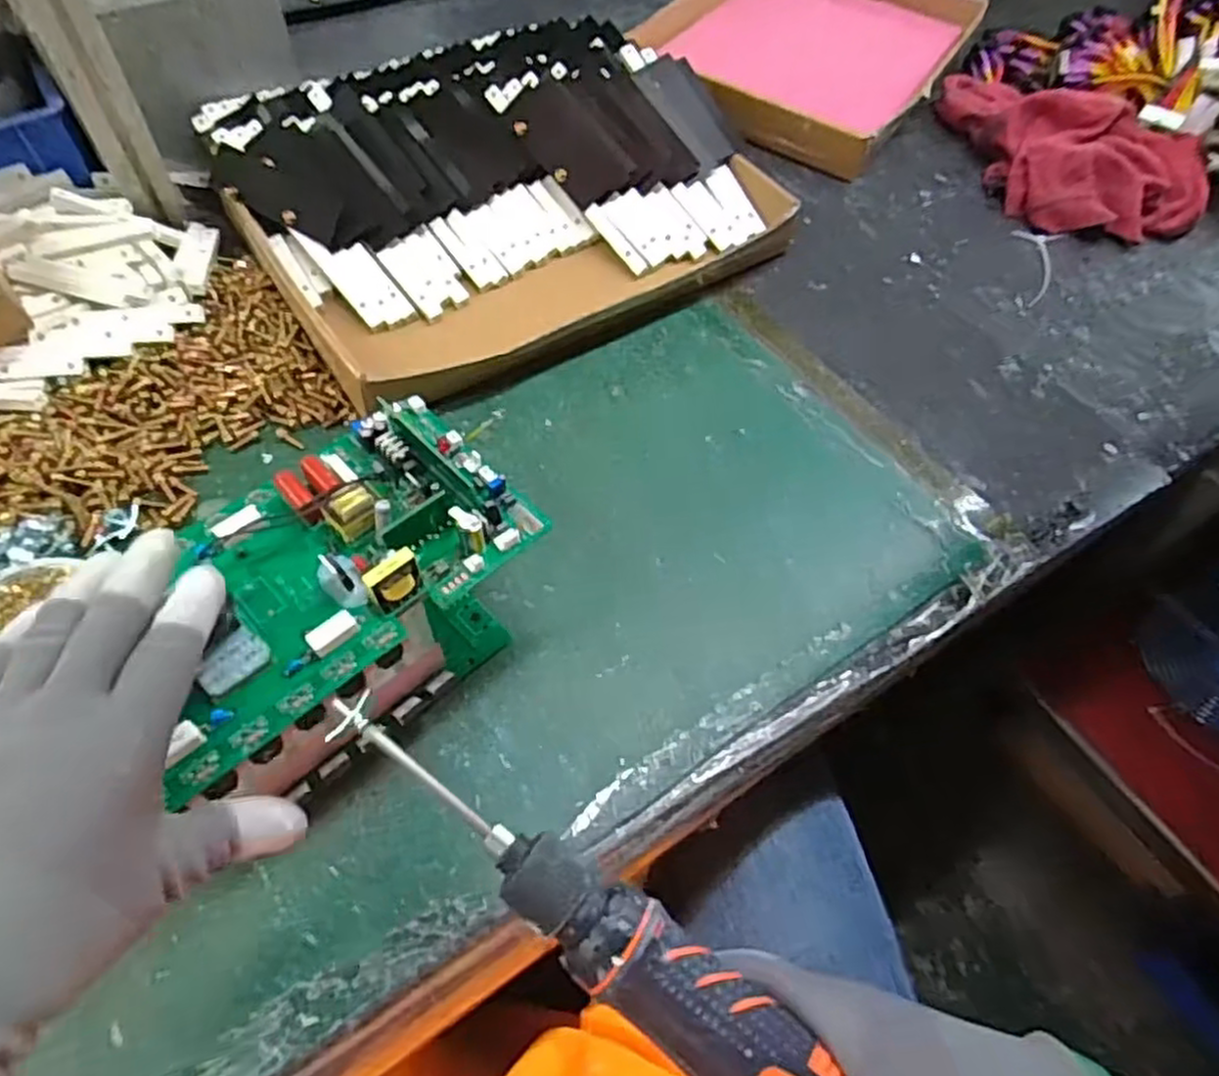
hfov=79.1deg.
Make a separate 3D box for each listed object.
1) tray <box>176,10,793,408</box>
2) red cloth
[{"bbox_3d":[-0.102,-0.319,0.648,0.419,0.080,0.371,-30,64,-22],"label":"tray"},{"bbox_3d":[0.480,-0.415,0.775,0.179,0.081,0.270,-5,58,-8],"label":"red cloth"}]

